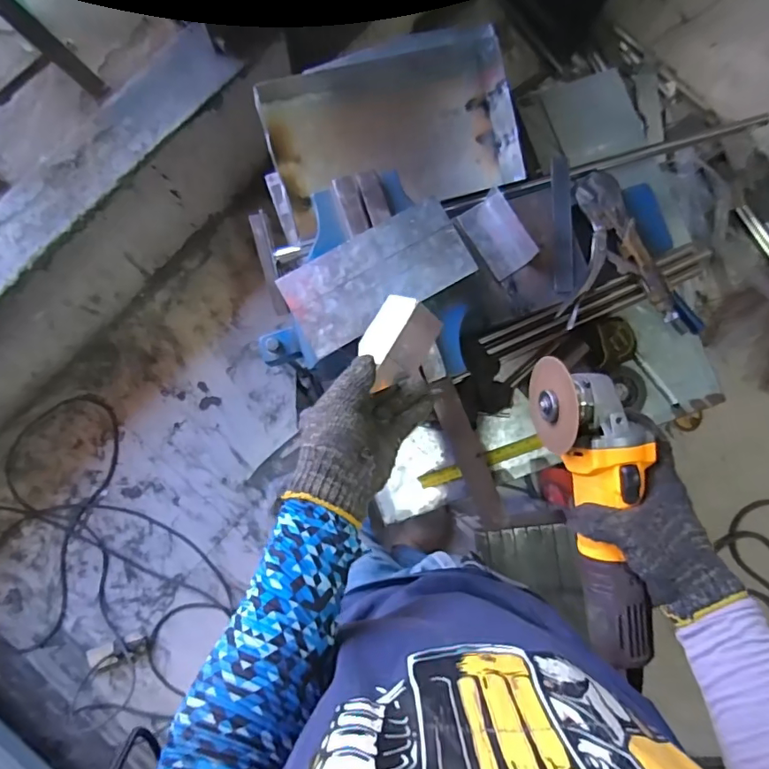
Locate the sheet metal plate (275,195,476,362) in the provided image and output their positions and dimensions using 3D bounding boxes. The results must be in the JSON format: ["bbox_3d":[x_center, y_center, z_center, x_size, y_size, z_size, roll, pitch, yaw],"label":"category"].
[{"bbox_3d":[-0.008,-0.123,0.561,0.205,0.008,0.100,-30,86,-5],"label":"sheet metal plate"}]

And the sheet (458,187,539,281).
[{"bbox_3d":[0.145,-0.192,0.638,0.057,0.046,0.102,-33,89,-7],"label":"sheet"}]

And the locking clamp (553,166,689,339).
[{"bbox_3d":[0.310,-0.179,0.659,0.166,0.030,0.215,1,85,-5],"label":"locking clamp"}]

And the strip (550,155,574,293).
[{"bbox_3d":[0.234,-0.209,0.655,0.027,0.010,0.178,-1,85,-5],"label":"strip"}]

